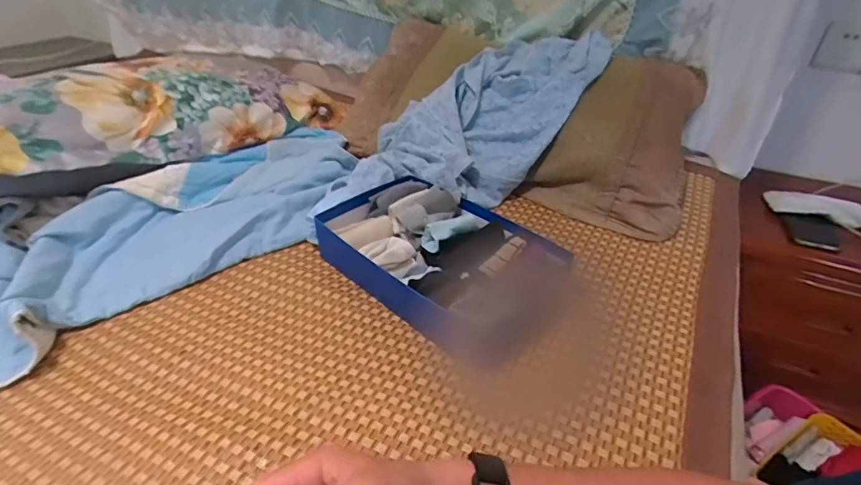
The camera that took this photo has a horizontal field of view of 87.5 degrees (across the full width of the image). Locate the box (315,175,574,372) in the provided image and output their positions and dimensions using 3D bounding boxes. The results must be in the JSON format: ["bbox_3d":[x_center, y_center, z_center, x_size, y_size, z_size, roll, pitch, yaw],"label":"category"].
[{"bbox_3d":[0.001,0.014,0.617,0.200,0.073,0.333,-30,45,-34],"label":"box"}]

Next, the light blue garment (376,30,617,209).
[{"bbox_3d":[0.121,-0.234,0.817,0.432,0.196,0.229,-15,39,-21],"label":"light blue garment"}]

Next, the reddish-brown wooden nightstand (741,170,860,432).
[{"bbox_3d":[0.844,0.109,0.988,0.396,0.419,0.289,13,38,18],"label":"reddish-brown wooden nightstand"}]

